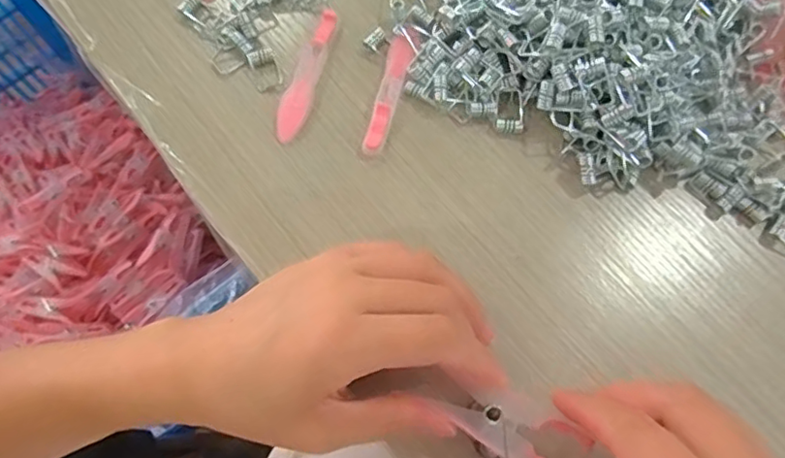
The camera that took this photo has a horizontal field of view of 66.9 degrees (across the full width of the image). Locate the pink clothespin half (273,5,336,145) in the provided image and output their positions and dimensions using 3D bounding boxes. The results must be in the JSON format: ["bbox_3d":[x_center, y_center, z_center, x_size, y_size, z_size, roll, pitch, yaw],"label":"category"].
[{"bbox_3d":[-0.046,-0.082,0.315,0.015,0.004,0.079,15,71,6],"label":"pink clothespin half"}]

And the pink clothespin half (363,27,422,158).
[{"bbox_3d":[-0.001,-0.074,0.309,0.013,0.006,0.077,16,71,6],"label":"pink clothespin half"}]

